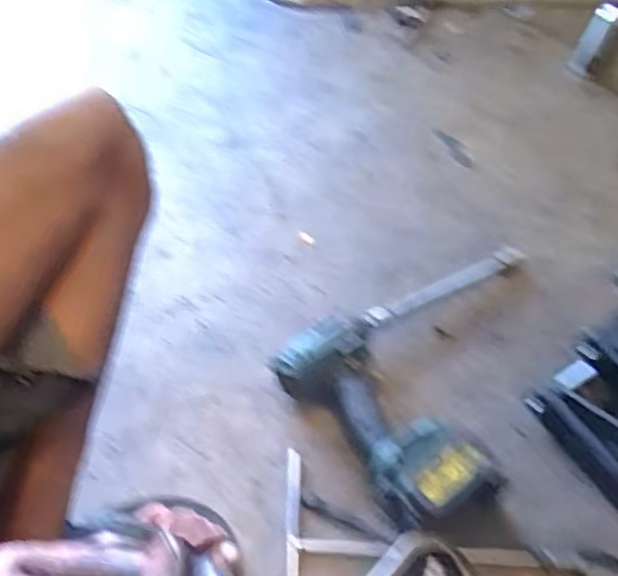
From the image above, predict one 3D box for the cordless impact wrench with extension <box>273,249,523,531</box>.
[{"bbox_3d":[0.185,0.095,0.754,0.393,0.087,0.257,-26,62,-21],"label":"cordless impact wrench with extension"}]

